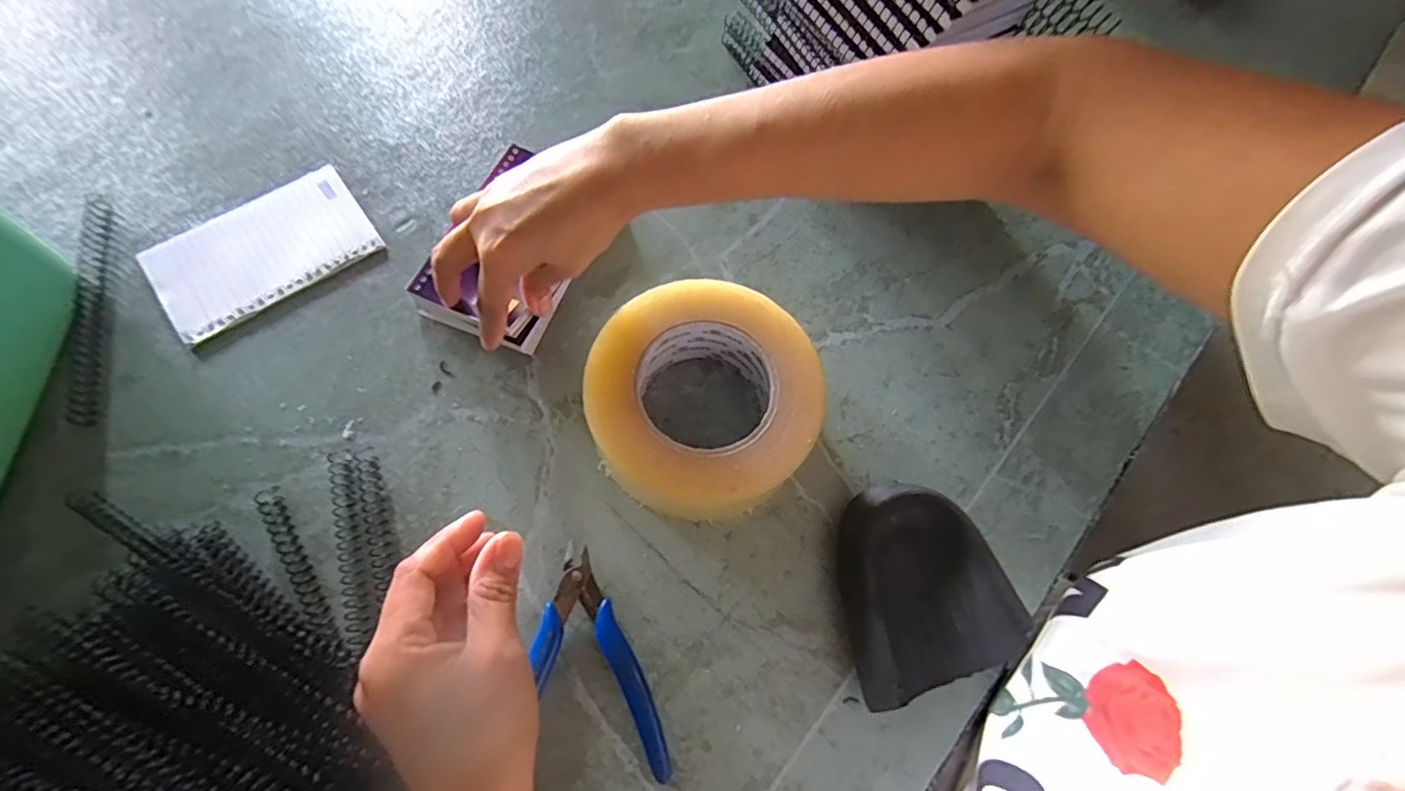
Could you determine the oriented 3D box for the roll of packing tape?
[{"bbox_3d":[0.000,0.005,0.360,0.134,0.054,0.130,1,69,-2],"label":"roll of packing tape"}]

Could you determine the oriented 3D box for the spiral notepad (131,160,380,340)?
[{"bbox_3d":[-0.288,-0.095,0.405,0.130,0.007,0.079,-36,75,-15],"label":"spiral notepad"}]

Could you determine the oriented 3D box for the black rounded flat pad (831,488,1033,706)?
[{"bbox_3d":[0.119,0.103,0.345,0.097,0.028,0.102,-15,71,-8],"label":"black rounded flat pad"}]

